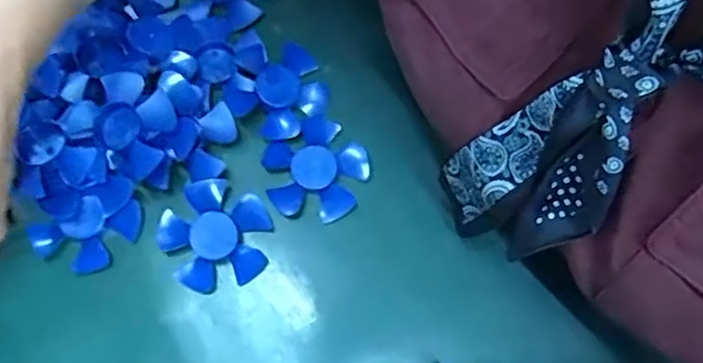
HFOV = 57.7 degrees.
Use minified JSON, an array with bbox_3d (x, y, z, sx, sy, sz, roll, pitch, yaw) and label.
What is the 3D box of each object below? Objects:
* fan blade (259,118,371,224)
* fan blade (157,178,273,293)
[{"bbox_3d":[-0.026,-0.006,0.439,0.067,0.020,0.068,-41,76,0],"label":"fan blade"},{"bbox_3d":[-0.091,0.036,0.425,0.071,0.012,0.071,1,84,-14],"label":"fan blade"}]

